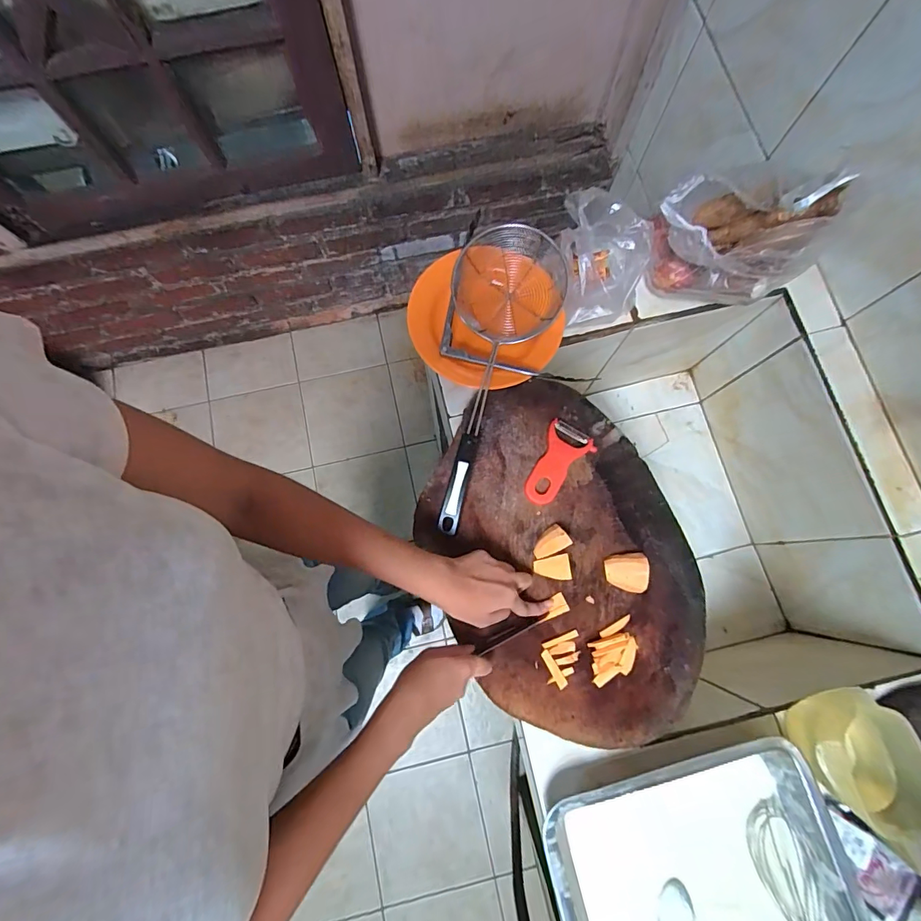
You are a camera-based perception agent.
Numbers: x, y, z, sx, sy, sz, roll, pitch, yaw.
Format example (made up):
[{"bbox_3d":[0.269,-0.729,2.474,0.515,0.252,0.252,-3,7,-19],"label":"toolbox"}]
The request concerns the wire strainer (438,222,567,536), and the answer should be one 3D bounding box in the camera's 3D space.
[{"bbox_3d":[0.038,-0.110,0.572,0.151,0.085,0.416,12,77,3],"label":"wire strainer"}]

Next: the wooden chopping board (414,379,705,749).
[{"bbox_3d":[0.128,0.112,0.535,0.292,0.028,0.420,-25,78,-5],"label":"wooden chopping board"}]

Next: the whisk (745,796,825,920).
[{"bbox_3d":[0.358,0.478,0.464,0.056,0.038,0.191,-10,64,-2],"label":"whisk"}]

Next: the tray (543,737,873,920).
[{"bbox_3d":[0.263,0.465,0.480,0.308,0.075,0.253,-15,77,-3],"label":"tray"}]

